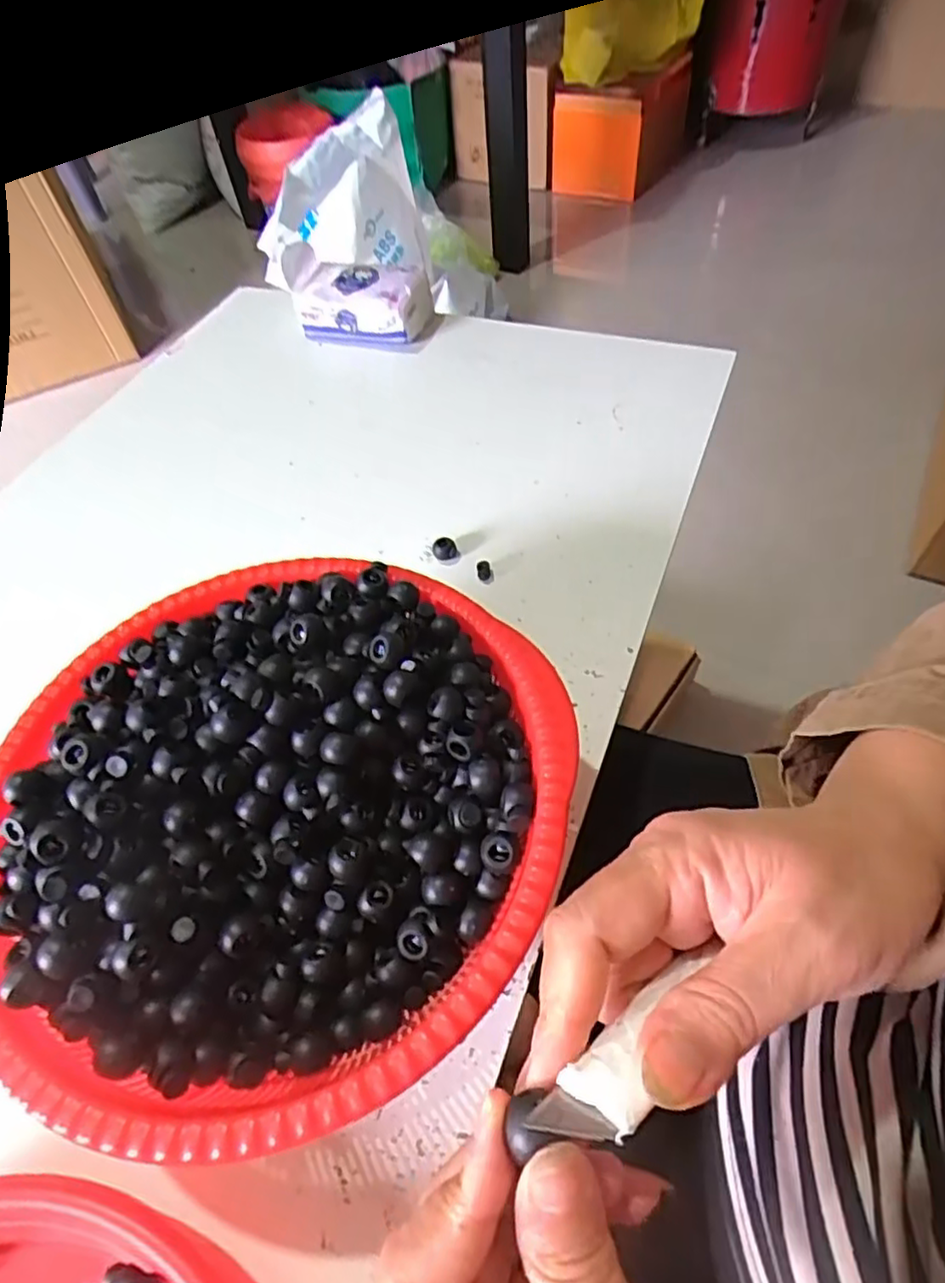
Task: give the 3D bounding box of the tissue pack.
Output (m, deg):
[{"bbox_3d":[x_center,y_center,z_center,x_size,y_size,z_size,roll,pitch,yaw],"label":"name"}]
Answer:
[{"bbox_3d":[-0.098,-0.311,0.605,0.122,0.052,0.067,9,55,12],"label":"tissue pack"}]

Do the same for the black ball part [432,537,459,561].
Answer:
[{"bbox_3d":[-0.018,-0.062,0.439,0.016,0.012,0.012,-16,54,-6],"label":"black ball part"}]

